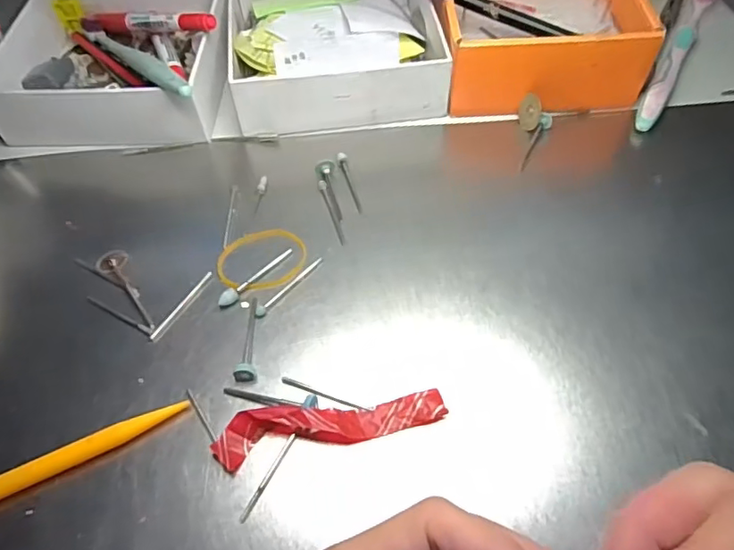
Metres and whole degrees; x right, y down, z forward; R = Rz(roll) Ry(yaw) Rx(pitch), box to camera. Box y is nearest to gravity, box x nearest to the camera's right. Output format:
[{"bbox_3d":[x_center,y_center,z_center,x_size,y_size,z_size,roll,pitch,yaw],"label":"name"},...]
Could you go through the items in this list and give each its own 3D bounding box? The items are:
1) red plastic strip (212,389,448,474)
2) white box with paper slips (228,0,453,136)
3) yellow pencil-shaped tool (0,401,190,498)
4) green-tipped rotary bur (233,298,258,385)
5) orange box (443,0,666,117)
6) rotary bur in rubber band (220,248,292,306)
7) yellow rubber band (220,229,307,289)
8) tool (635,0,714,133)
[{"bbox_3d":[-0.015,0.062,0.233,0.096,0.012,0.020,-10,58,-4],"label":"red plastic strip"},{"bbox_3d":[-0.021,-0.165,0.372,0.145,0.041,0.148,-11,58,-4],"label":"white box with paper slips"},{"bbox_3d":[-0.142,0.083,0.228,0.135,0.010,0.009,-24,60,-12],"label":"yellow pencil-shaped tool"},{"bbox_3d":[-0.057,0.028,0.260,0.009,0.009,0.044,-6,58,-1],"label":"green-tipped rotary bur"},{"bbox_3d":[0.109,-0.165,0.364,0.122,0.052,0.131,-1,58,2],"label":"orange box"},{"bbox_3d":[-0.055,0.000,0.281,0.006,0.006,0.046,39,68,23],"label":"rotary bur in rubber band"},{"bbox_3d":[-0.054,-0.009,0.289,0.045,0.006,0.038,-9,58,-3],"label":"yellow rubber band"},{"bbox_3d":[0.213,-0.155,0.376,0.015,0.016,0.185,26,63,18],"label":"tool"}]

